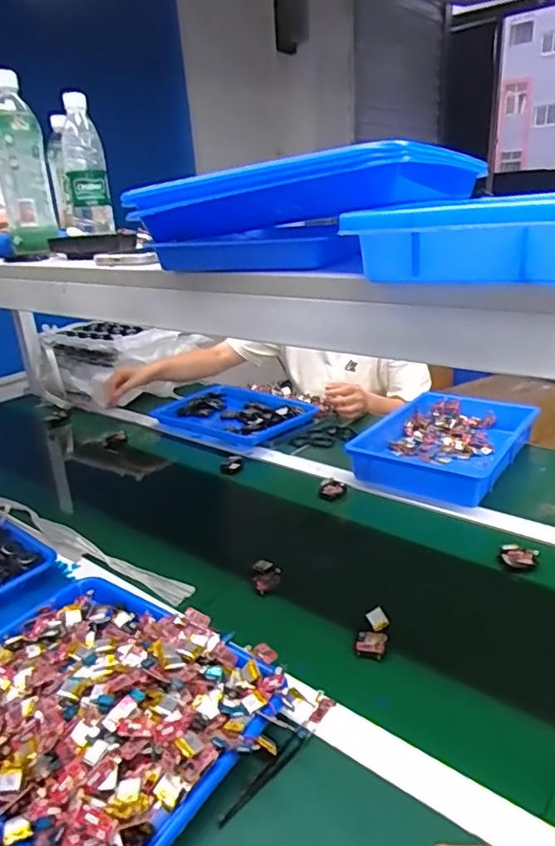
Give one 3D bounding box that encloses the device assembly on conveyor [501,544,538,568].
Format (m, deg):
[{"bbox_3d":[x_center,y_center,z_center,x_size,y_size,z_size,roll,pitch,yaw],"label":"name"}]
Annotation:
[{"bbox_3d":[0.325,0.181,0.758,0.043,0.011,0.037,11,28,36],"label":"device assembly on conveyor"}]

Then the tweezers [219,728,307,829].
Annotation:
[{"bbox_3d":[-0.010,0.317,0.503,0.011,0.014,0.109,14,30,40],"label":"tweezers"}]

